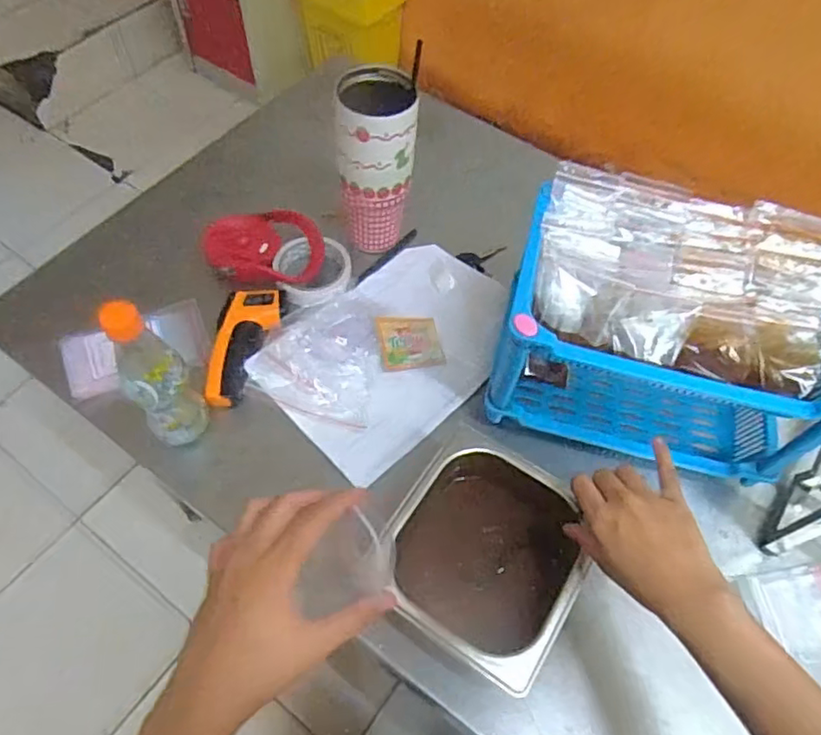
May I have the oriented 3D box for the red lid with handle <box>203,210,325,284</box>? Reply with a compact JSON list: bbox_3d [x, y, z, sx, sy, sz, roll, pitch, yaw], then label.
[{"bbox_3d":[-0.183,-0.149,0.773,0.143,0.050,0.100,-4,60,-5],"label":"red lid with handle"}]

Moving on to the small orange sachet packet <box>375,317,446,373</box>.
[{"bbox_3d":[0.001,-0.030,0.728,0.074,0.009,0.064,-7,79,-14],"label":"small orange sachet packet"}]

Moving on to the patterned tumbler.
[{"bbox_3d":[-0.039,-0.237,0.731,0.088,0.211,0.085,-1,60,-3],"label":"patterned tumbler"}]

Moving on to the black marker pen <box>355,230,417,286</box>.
[{"bbox_3d":[-0.030,-0.141,0.790,0.015,0.008,0.118,39,66,19],"label":"black marker pen"}]

